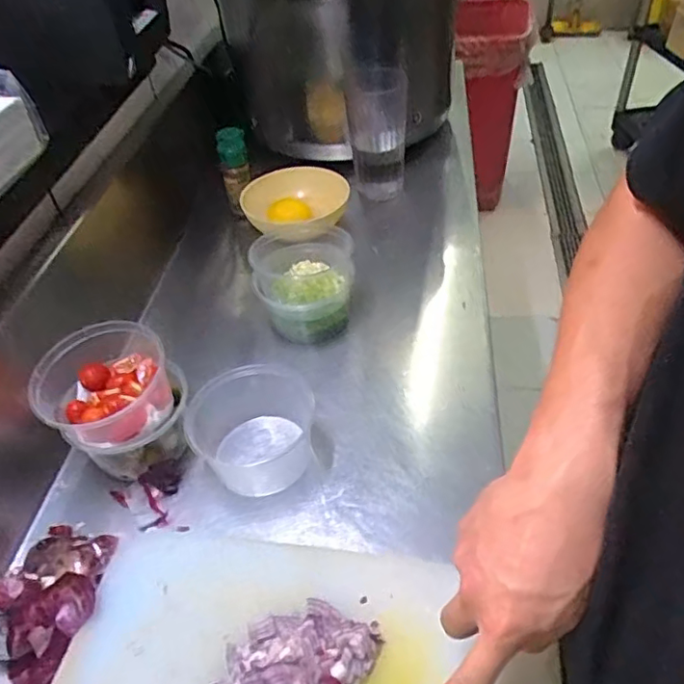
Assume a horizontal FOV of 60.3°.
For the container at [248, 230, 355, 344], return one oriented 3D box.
[{"bbox_3d":[-0.042,-0.065,0.680,0.112,0.086,0.120,-10,45,-4],"label":"container"}]

